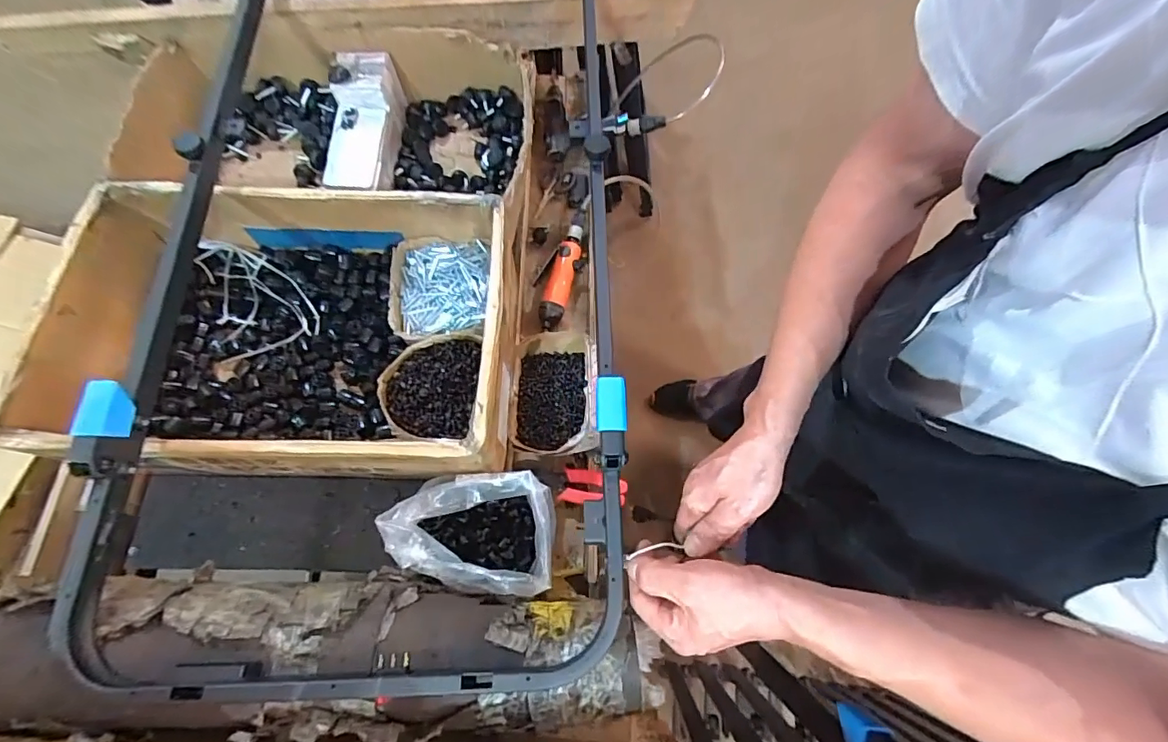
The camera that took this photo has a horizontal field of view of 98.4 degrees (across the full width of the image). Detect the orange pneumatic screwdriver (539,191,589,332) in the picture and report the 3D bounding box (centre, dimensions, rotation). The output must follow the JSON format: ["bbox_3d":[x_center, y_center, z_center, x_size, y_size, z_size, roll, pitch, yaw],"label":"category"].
[{"bbox_3d":[-0.027,-0.182,0.852,0.047,0.042,0.246,18,70,4],"label":"orange pneumatic screwdriver"}]

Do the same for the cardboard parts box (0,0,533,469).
[{"bbox_3d":[-0.384,-0.214,0.731,0.565,0.186,0.704,2,70,-1],"label":"cardboard parts box"}]

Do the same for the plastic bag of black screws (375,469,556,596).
[{"bbox_3d":[-0.126,0.188,0.591,0.179,0.132,0.128,2,70,-2],"label":"plastic bag of black screws"}]

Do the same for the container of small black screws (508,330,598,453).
[{"bbox_3d":[-0.044,0.030,0.708,0.116,0.068,0.169,-1,70,-3],"label":"container of small black screws"}]

